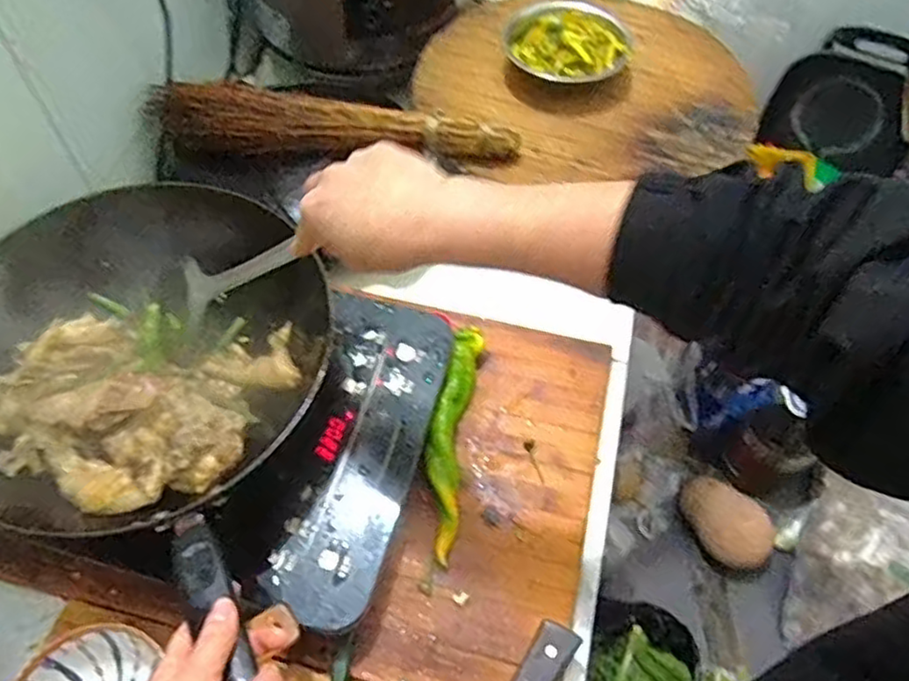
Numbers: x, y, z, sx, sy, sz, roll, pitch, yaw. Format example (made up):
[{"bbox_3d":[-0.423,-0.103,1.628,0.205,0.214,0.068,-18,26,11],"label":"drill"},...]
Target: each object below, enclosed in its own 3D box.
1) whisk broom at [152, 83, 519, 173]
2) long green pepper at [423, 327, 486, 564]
[{"bbox_3d":[-0.144,-0.227,0.750,0.421,0.059,0.064,9,57,6],"label":"whisk broom"},{"bbox_3d":[-0.004,0.088,0.634,0.036,0.039,0.221,7,57,5],"label":"long green pepper"}]

